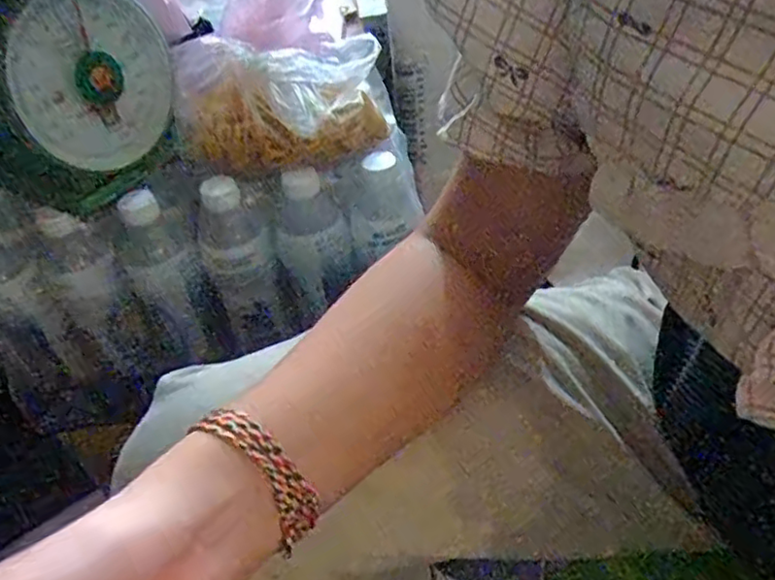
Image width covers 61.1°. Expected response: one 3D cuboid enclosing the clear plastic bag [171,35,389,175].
[{"bbox_3d":[-0.088,-0.152,0.525,0.160,0.078,0.084,5,46,11],"label":"clear plastic bag"}]

